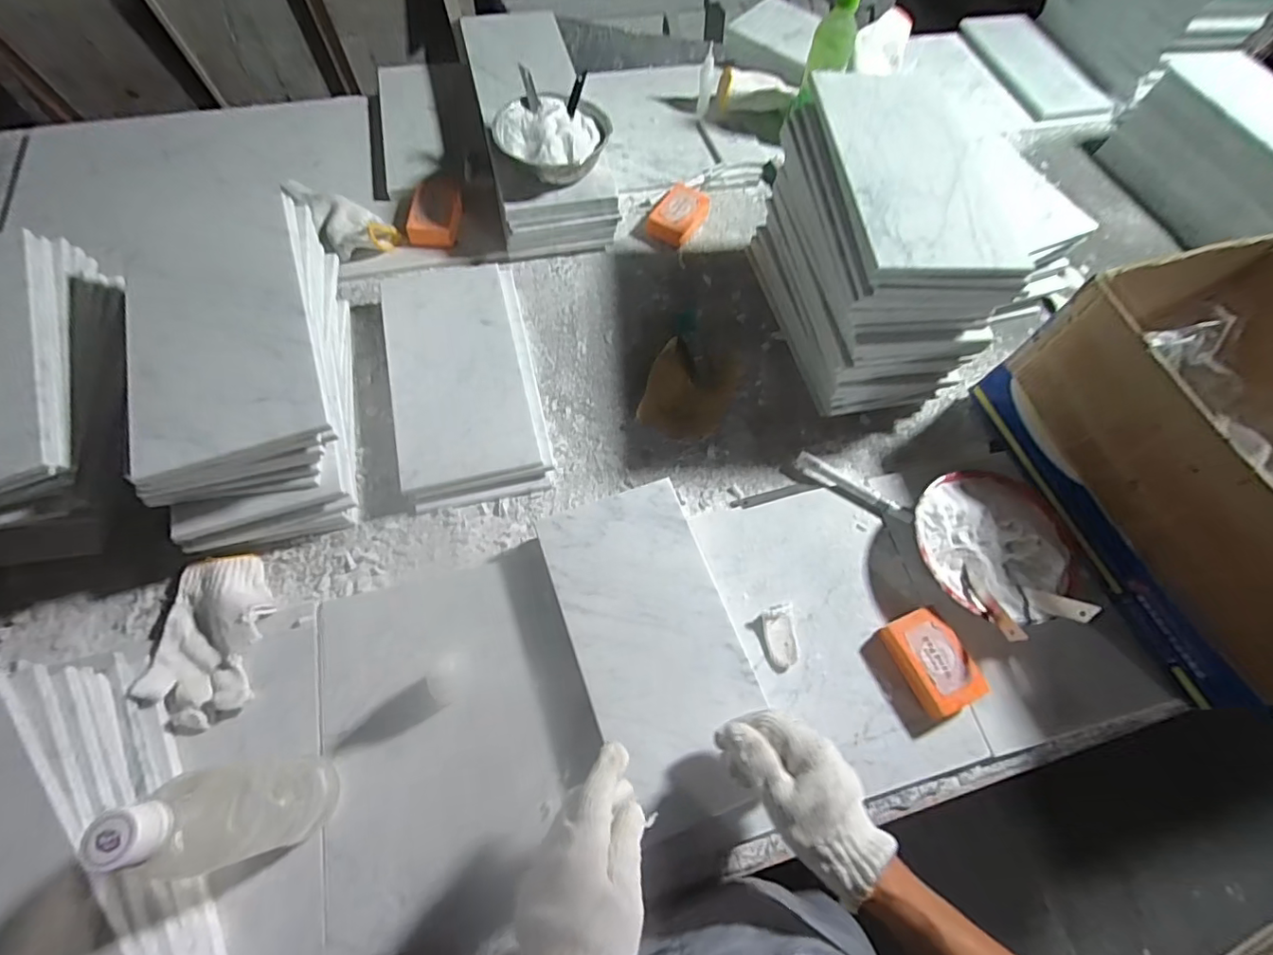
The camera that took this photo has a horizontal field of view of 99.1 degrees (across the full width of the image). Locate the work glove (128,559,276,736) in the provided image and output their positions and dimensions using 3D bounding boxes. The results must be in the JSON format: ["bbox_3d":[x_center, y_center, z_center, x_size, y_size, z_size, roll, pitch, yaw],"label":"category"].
[{"bbox_3d":[-0.406,0.151,0.517,0.093,0.025,0.157,-1,63,-5],"label":"work glove"}]

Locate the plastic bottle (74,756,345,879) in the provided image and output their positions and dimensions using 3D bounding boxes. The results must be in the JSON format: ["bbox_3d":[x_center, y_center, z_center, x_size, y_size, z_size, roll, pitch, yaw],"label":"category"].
[{"bbox_3d":[-0.280,0.236,0.383,0.057,0.205,0.061,-9,66,-6],"label":"plastic bottle"}]

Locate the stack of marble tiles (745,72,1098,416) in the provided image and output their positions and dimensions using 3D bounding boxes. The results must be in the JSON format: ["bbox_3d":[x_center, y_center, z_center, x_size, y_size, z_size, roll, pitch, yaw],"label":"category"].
[{"bbox_3d":[0.276,-0.266,0.649,0.171,0.226,0.317,-3,64,-5],"label":"stack of marble tiles"}]

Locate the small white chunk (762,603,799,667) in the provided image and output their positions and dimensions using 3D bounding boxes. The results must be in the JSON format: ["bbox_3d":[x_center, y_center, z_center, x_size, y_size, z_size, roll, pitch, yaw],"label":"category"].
[{"bbox_3d":[0.147,0.161,0.553,0.032,0.016,0.057,-4,63,-6],"label":"small white chunk"}]

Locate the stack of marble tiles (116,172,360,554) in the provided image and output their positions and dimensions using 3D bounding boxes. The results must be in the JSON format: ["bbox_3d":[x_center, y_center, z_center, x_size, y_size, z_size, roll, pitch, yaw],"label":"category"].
[{"bbox_3d":[-0.395,-0.100,0.565,0.173,0.169,0.294,-16,65,-12],"label":"stack of marble tiles"}]

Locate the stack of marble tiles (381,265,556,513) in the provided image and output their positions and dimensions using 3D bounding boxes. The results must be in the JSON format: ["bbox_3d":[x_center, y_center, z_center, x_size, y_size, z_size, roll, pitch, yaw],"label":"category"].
[{"bbox_3d":[-0.213,-0.136,0.671,0.169,0.043,0.347,-12,64,-10],"label":"stack of marble tiles"}]

